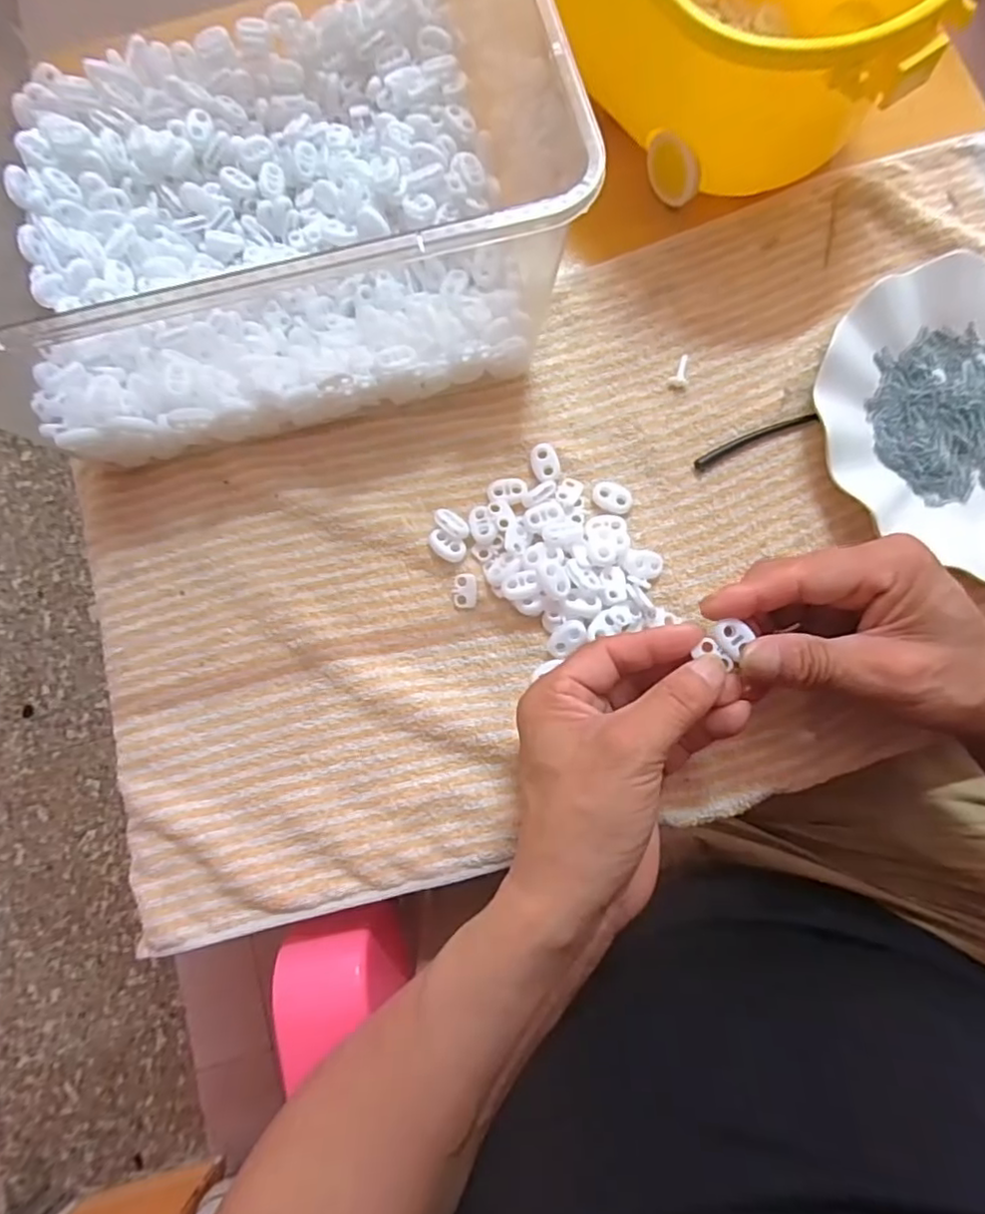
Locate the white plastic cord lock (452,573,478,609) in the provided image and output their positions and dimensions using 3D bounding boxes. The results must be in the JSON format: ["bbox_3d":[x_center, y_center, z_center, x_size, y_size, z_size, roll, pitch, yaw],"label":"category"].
[{"bbox_3d":[-0.015,-0.009,0.343,0.013,0.004,0.019,-3,78,2],"label":"white plastic cord lock"}]

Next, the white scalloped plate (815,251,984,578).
[{"bbox_3d":[0.273,-0.106,0.345,0.181,0.036,0.171,0,78,2],"label":"white scalloped plate"}]

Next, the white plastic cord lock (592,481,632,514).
[{"bbox_3d":[0.067,-0.061,0.350,0.022,0.005,0.017,29,81,8],"label":"white plastic cord lock"}]

